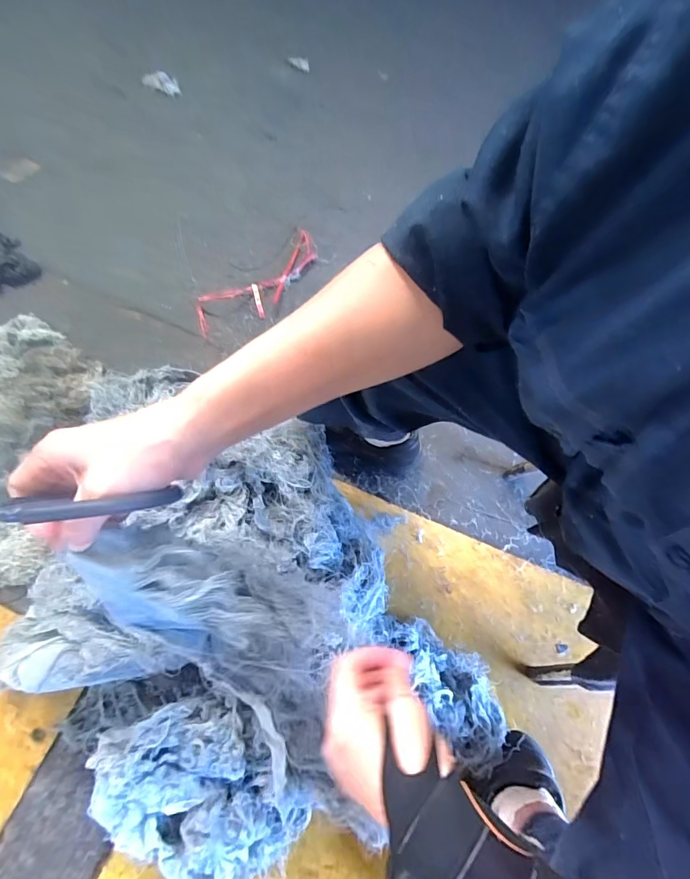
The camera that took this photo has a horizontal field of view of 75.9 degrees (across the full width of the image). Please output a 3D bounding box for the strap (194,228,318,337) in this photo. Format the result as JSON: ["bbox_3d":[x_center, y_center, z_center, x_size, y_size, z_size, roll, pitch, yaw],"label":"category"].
[{"bbox_3d":[-0.178,-0.329,0.937,0.318,0.028,0.120,-37,73,-15],"label":"strap"}]

